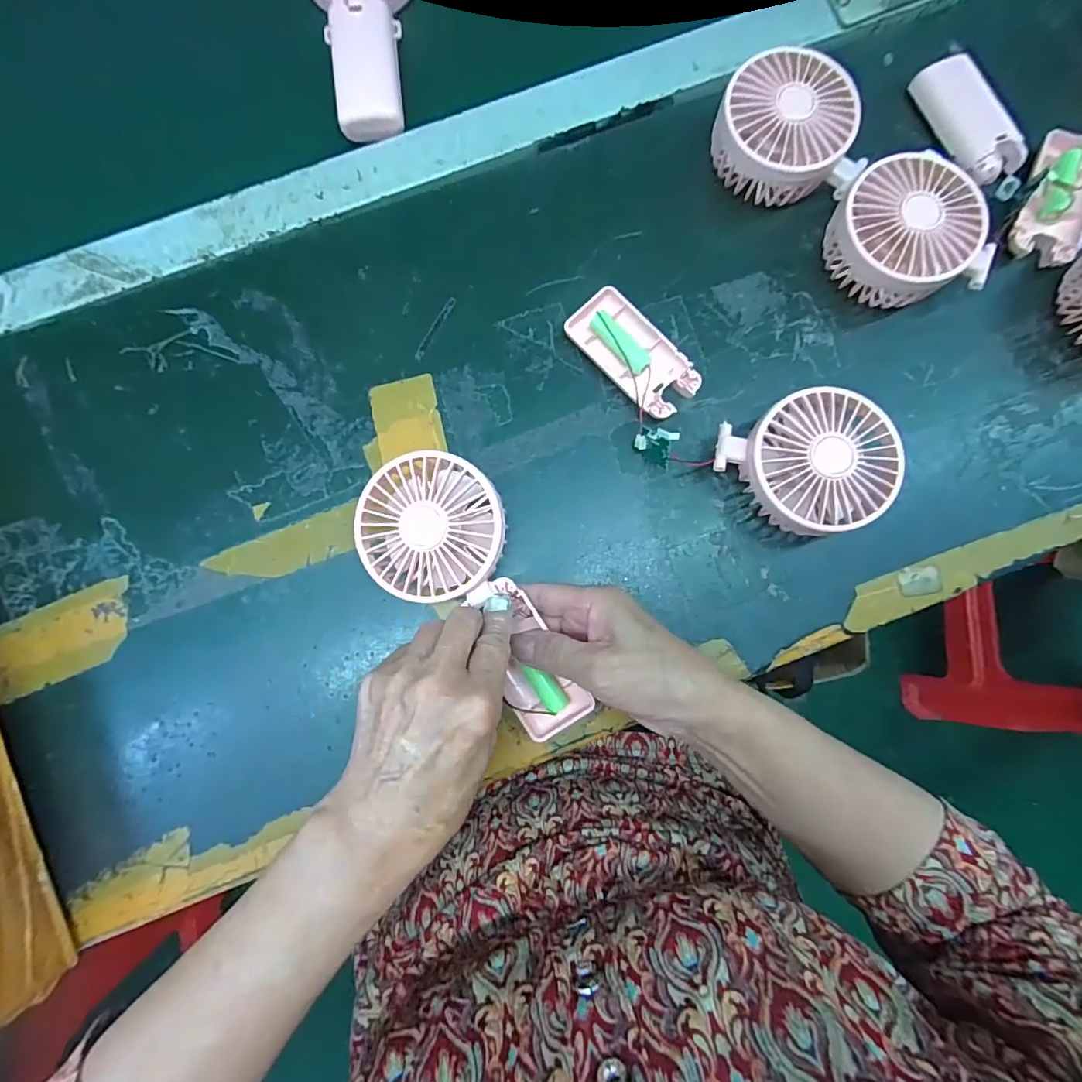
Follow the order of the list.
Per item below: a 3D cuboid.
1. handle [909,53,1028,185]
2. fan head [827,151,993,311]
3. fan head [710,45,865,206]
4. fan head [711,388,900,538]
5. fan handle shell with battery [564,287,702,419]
[{"bbox_3d":[0.293,-0.289,0.353,0.036,0.018,0.092,-23,84,-3],"label":"handle"},{"bbox_3d":[0.236,-0.199,0.337,0.086,0.046,0.084,0,83,0],"label":"fan head"},{"bbox_3d":[0.164,-0.273,0.347,0.091,0.043,0.083,2,83,0],"label":"fan head"},{"bbox_3d":[0.166,-0.046,0.321,0.093,0.047,0.086,0,83,0],"label":"fan head"},{"bbox_3d":[0.061,-0.125,0.348,0.044,0.016,0.093,-42,85,-5],"label":"fan handle shell with battery"}]

